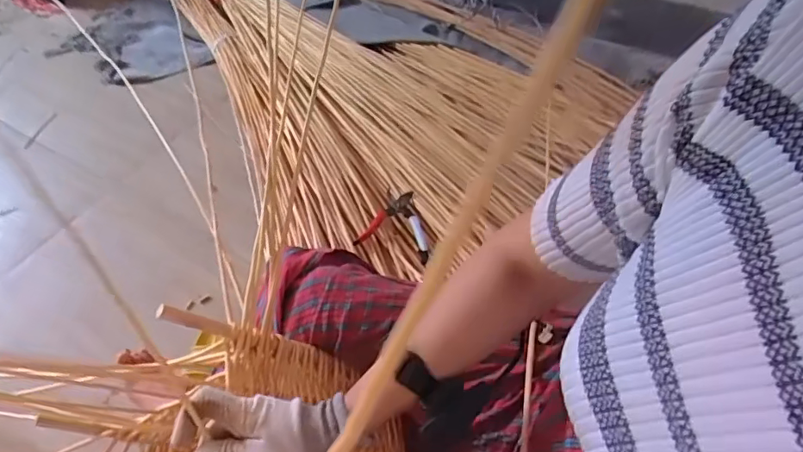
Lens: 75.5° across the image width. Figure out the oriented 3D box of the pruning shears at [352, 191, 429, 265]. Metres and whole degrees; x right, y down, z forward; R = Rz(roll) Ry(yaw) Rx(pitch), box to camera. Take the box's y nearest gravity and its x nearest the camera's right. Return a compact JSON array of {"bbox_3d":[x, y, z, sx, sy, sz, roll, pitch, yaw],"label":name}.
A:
[{"bbox_3d":[0.002,-0.011,1.091,0.149,0.037,0.169,14,54,11],"label":"pruning shears"}]

